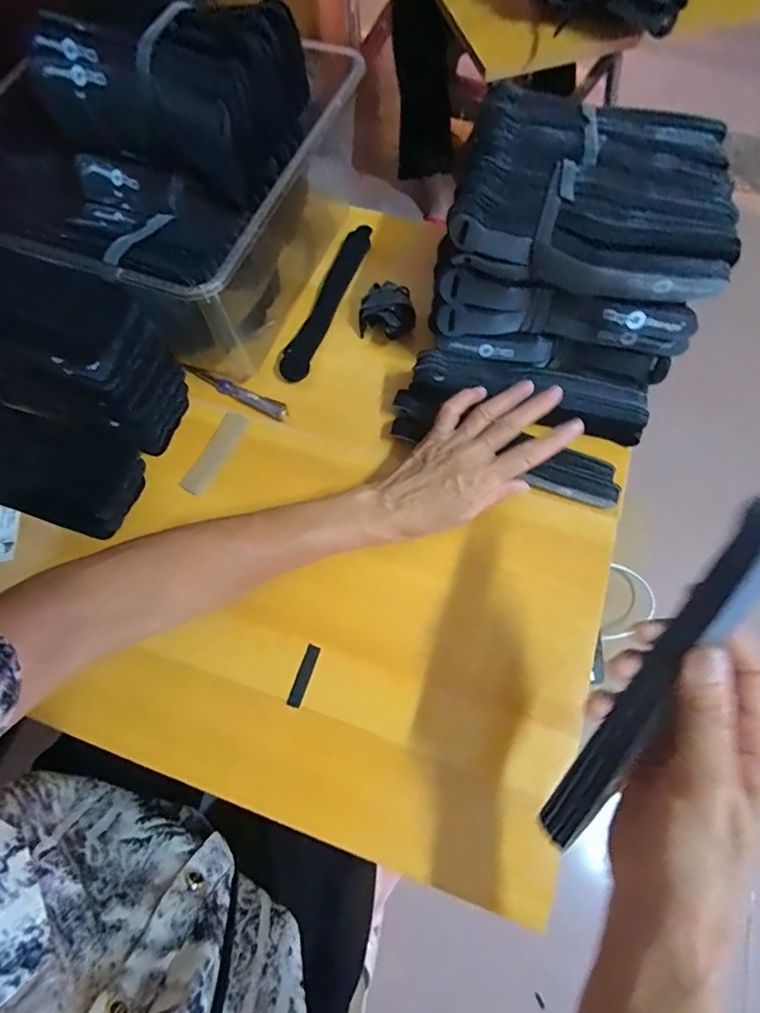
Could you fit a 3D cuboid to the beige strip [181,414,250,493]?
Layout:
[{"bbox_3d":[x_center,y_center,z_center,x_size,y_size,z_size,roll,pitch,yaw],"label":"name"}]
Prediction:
[{"bbox_3d":[-0.155,-0.051,0.447,0.025,0.005,0.087,24,73,11],"label":"beige strip"}]

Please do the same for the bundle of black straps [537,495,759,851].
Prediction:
[{"bbox_3d":[0.140,0.084,0.228,0.024,0.016,0.194,33,97,13],"label":"bundle of black straps"}]

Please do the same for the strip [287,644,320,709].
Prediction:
[{"bbox_3d":[-0.059,0.132,0.369,0.011,0.004,0.047,18,72,9],"label":"strip"}]

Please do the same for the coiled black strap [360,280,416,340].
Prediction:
[{"bbox_3d":[0.007,-0.191,0.472,0.058,0.042,0.043,25,73,11],"label":"coiled black strap"}]

